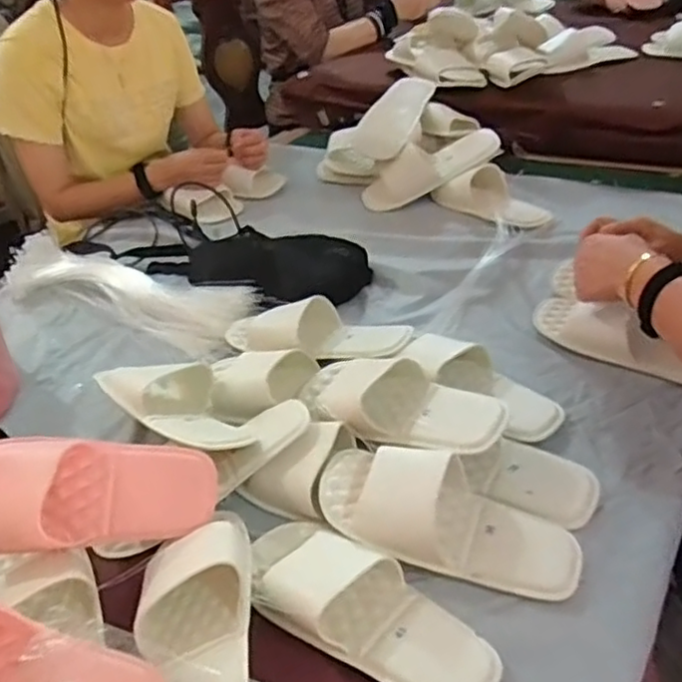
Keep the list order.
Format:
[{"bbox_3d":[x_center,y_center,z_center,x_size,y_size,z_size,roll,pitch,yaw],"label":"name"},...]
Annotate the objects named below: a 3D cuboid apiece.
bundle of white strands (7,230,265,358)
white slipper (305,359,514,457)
[{"bbox_3d":[-0.310,-0.076,0.947,0.414,0.024,0.112,16,60,21],"label":"bundle of white strands"},{"bbox_3d":[0.057,0.065,0.696,0.229,0.067,0.101,18,42,29],"label":"white slipper"}]

